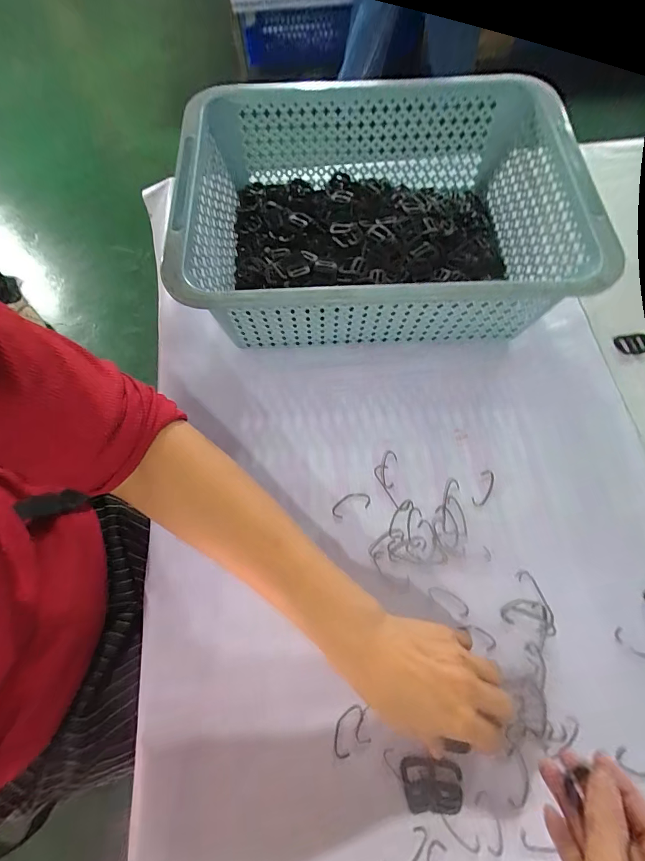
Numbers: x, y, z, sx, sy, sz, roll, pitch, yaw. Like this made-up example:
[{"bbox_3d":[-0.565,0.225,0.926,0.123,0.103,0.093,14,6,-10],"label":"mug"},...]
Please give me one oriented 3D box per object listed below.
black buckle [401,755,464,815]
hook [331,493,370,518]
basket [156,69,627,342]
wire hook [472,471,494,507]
[{"bbox_3d":[0.083,0.266,0.284,0.044,0.005,0.034,1,69,2],"label":"black buckle"},{"bbox_3d":[0.027,0.070,0.361,0.039,0.004,0.018,-20,69,-6],"label":"hook"},{"bbox_3d":[0.054,-0.214,0.400,0.356,0.139,0.264,-5,69,0],"label":"basket"},{"bbox_3d":[0.157,0.056,0.369,0.015,0.004,0.039,26,72,11],"label":"wire hook"}]

